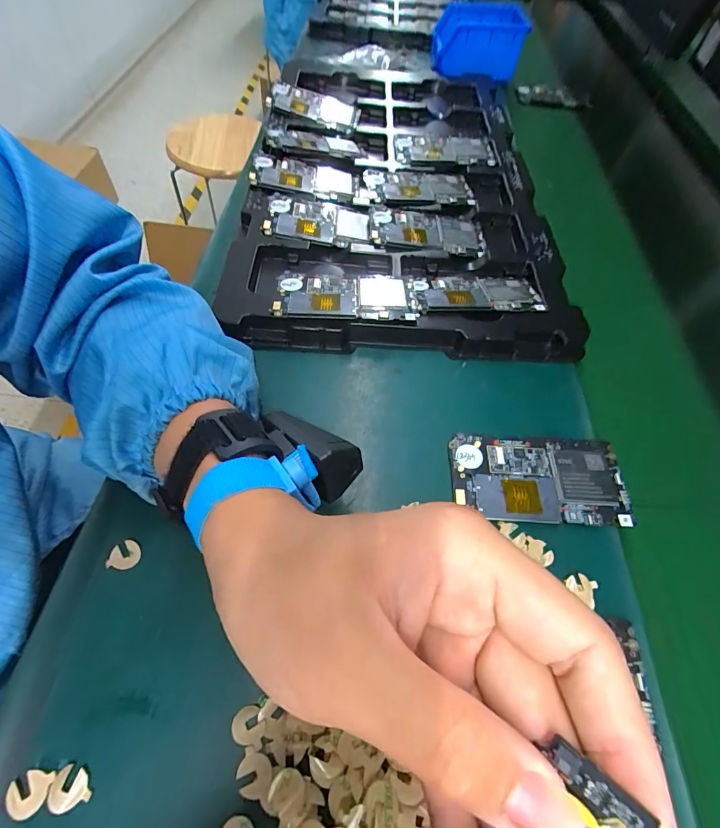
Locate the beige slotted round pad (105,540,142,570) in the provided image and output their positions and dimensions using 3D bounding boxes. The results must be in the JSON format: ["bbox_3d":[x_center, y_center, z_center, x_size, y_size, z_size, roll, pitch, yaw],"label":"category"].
[{"bbox_3d":[-0.149,0.089,0.249,0.019,0.004,0.017,6,59,-3],"label":"beige slotted round pad"}]

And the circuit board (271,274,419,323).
[{"bbox_3d":[-0.013,-0.105,0.350,0.121,0.008,0.062,1,50,-3],"label":"circuit board"}]

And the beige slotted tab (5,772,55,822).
[{"bbox_3d":[-0.161,0.183,0.190,0.018,0.004,0.017,8,59,-2],"label":"beige slotted tab"}]

